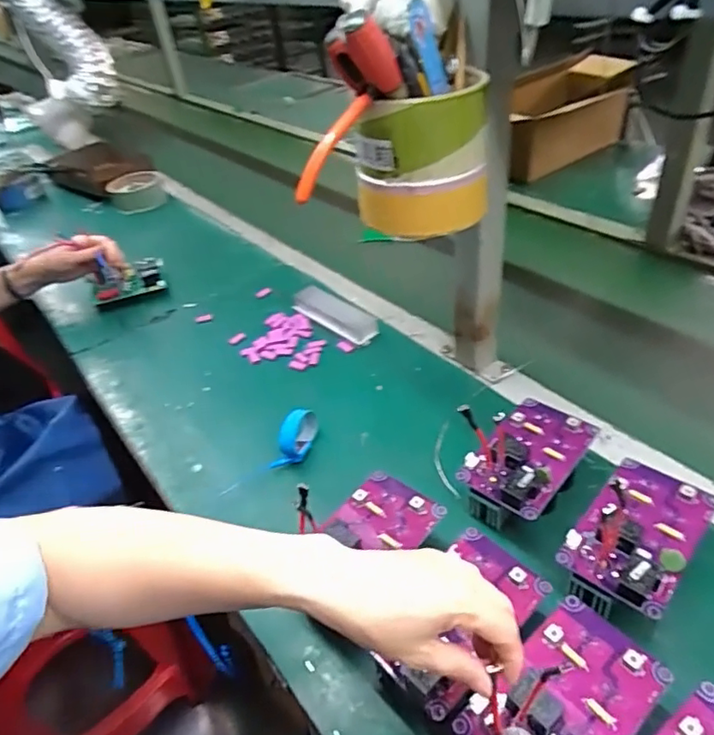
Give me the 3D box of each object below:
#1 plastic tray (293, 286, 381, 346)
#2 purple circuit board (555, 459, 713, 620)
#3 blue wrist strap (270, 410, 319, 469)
[{"bbox_3d":[-0.032,-0.080,0.860,0.155,0.026,0.055,27,50,36],"label":"plastic tray"},{"bbox_3d":[0.244,0.151,0.498,0.087,0.069,0.142,27,50,36],"label":"purple circuit board"},{"bbox_3d":[-0.071,0.079,0.658,0.022,0.045,0.081,14,43,25],"label":"blue wrist strap"}]

